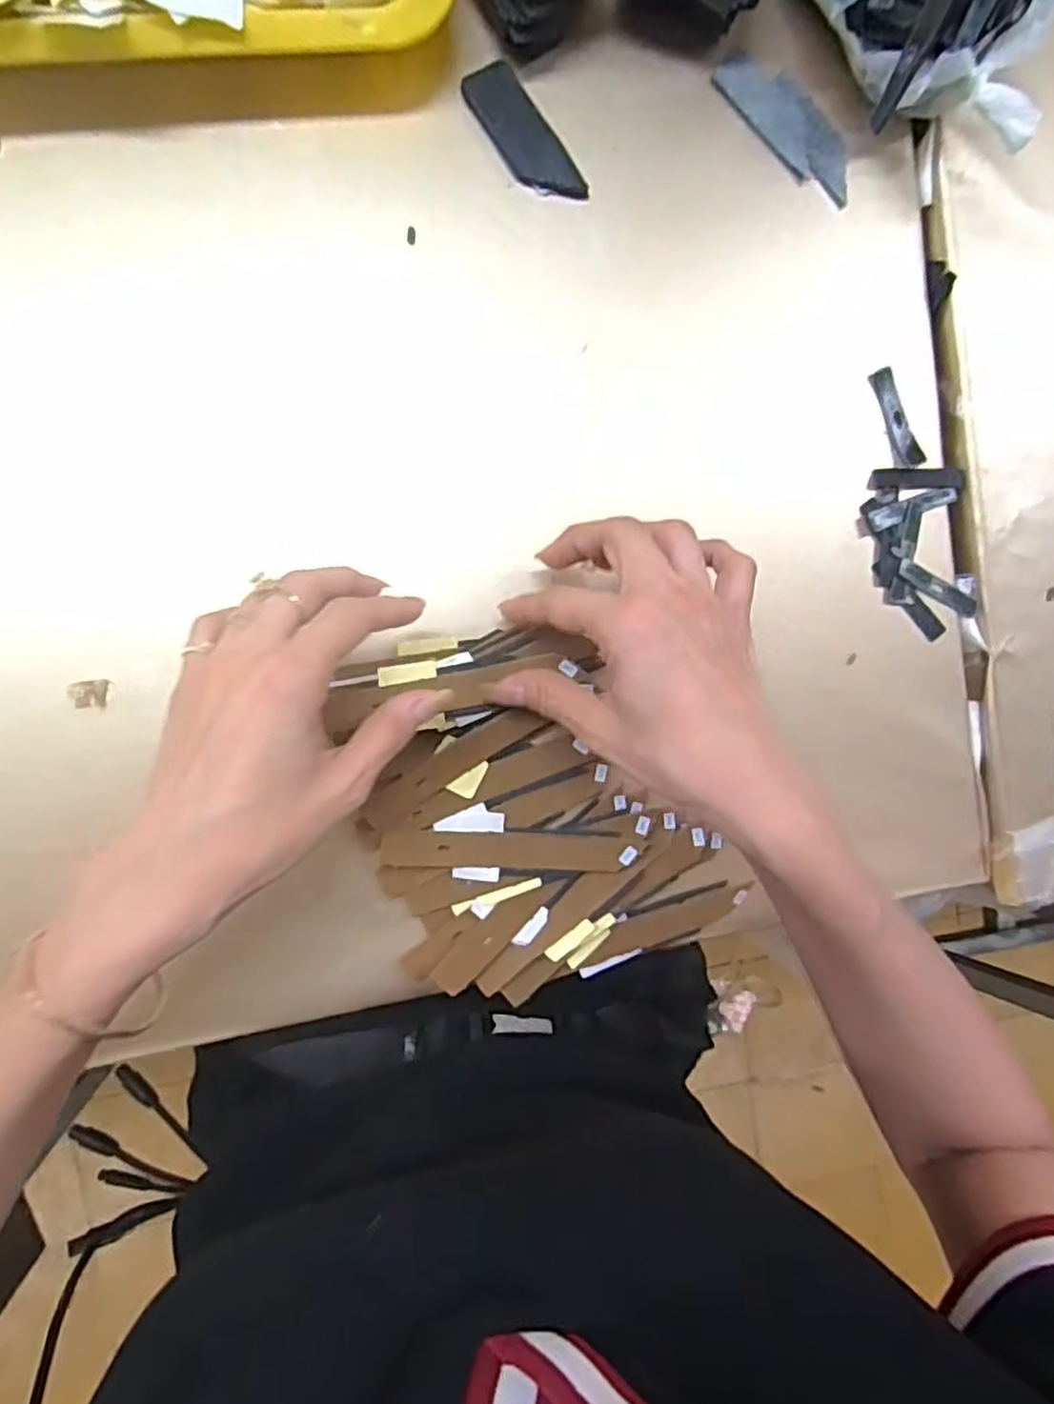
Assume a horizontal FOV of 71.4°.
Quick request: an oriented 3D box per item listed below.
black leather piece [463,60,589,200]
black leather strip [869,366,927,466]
[{"bbox_3d":[-0.001,-0.263,0.342,0.026,0.004,0.068,-38,98,-5],"label":"black leather piece"},{"bbox_3d":[0.193,-0.149,0.383,0.014,0.006,0.052,-18,96,-7],"label":"black leather strip"}]

